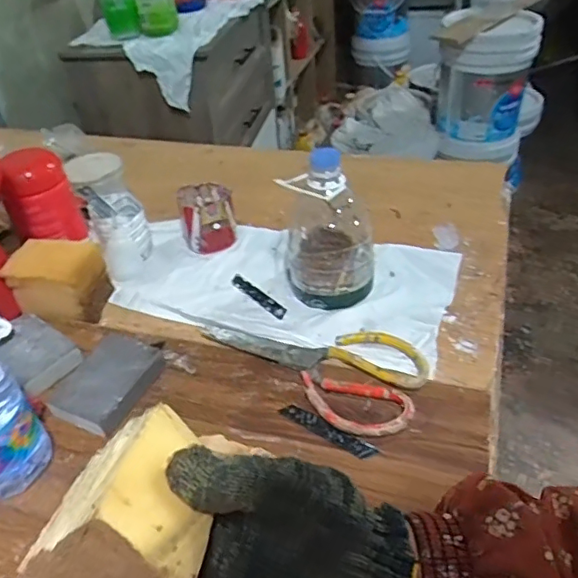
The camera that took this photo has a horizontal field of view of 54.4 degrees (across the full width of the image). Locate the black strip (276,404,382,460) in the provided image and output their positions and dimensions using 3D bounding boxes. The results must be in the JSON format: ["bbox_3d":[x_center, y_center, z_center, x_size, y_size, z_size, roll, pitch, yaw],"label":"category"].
[{"bbox_3d":[0.034,0.128,0.516,0.097,0.004,0.015,23,49,30],"label":"black strip"}]

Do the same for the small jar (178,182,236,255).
[{"bbox_3d":[-0.108,-0.095,0.743,0.066,0.071,0.071,-4,41,3],"label":"small jar"}]

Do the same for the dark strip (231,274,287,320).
[{"bbox_3d":[-0.037,0.008,0.669,0.017,0.004,0.099,-31,46,-26],"label":"dark strip"}]

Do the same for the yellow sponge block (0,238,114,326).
[{"bbox_3d":[-0.265,-0.009,0.654,0.101,0.079,0.066,0,41,8],"label":"yellow sponge block"}]

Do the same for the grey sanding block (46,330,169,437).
[{"bbox_3d":[-0.180,0.093,0.565,0.073,0.027,0.101,13,44,22],"label":"grey sanding block"}]

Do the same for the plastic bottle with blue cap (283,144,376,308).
[{"bbox_3d":[0.043,-0.070,0.622,0.103,0.161,0.094,-3,41,4],"label":"plastic bottle with blue cap"}]

